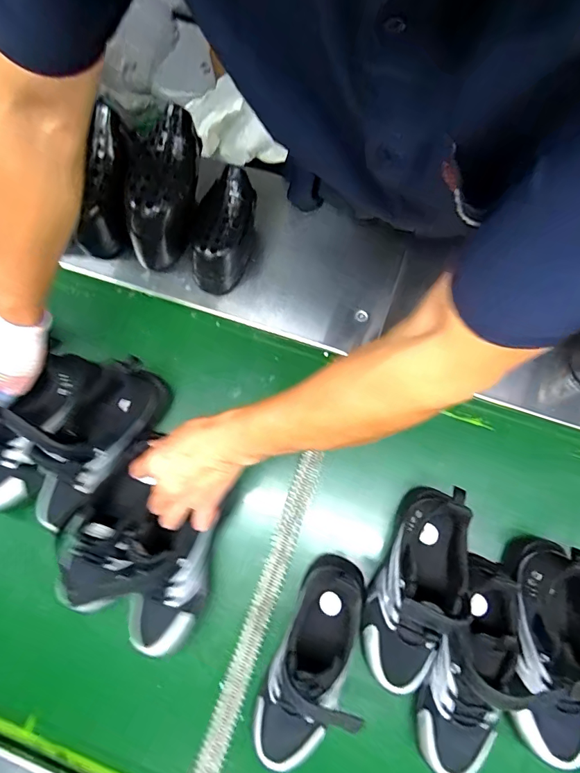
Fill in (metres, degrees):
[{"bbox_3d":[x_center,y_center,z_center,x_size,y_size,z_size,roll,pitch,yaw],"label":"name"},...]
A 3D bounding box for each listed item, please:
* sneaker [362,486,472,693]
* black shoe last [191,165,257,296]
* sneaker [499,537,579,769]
[{"bbox_3d":[0.143,0.220,0.472,0.079,0.108,0.212,19,79,8],"label":"sneaker"},{"bbox_3d":[-0.085,-0.198,0.569,0.076,0.120,0.112,5,77,5],"label":"black shoe last"},{"bbox_3d":[0.286,0.276,0.447,0.077,0.100,0.215,1,77,4],"label":"sneaker"}]

